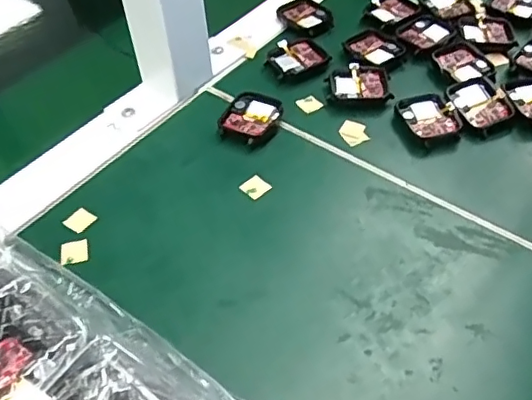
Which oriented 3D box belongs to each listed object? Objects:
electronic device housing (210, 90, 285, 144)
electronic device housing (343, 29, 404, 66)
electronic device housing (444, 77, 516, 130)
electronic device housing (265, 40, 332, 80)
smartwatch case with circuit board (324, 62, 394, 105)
[{"bbox_3d":[-0.013,-0.060,0.403,0.041,0.009,0.047,23,55,19],"label":"electronic device housing"},{"bbox_3d":[0.087,-0.123,0.451,0.041,0.004,0.041,-31,56,-21],"label":"electronic device housing"},{"bbox_3d":[0.151,-0.071,0.402,0.038,0.008,0.046,-21,53,-14],"label":"electronic device housing"},{"bbox_3d":[0.023,-0.114,0.447,0.047,0.006,0.037,-22,54,-15],"label":"electronic device housing"},{"bbox_3d":[0.070,-0.089,0.422,0.045,0.008,0.036,-3,51,0],"label":"smartwatch case with circuit board"}]

